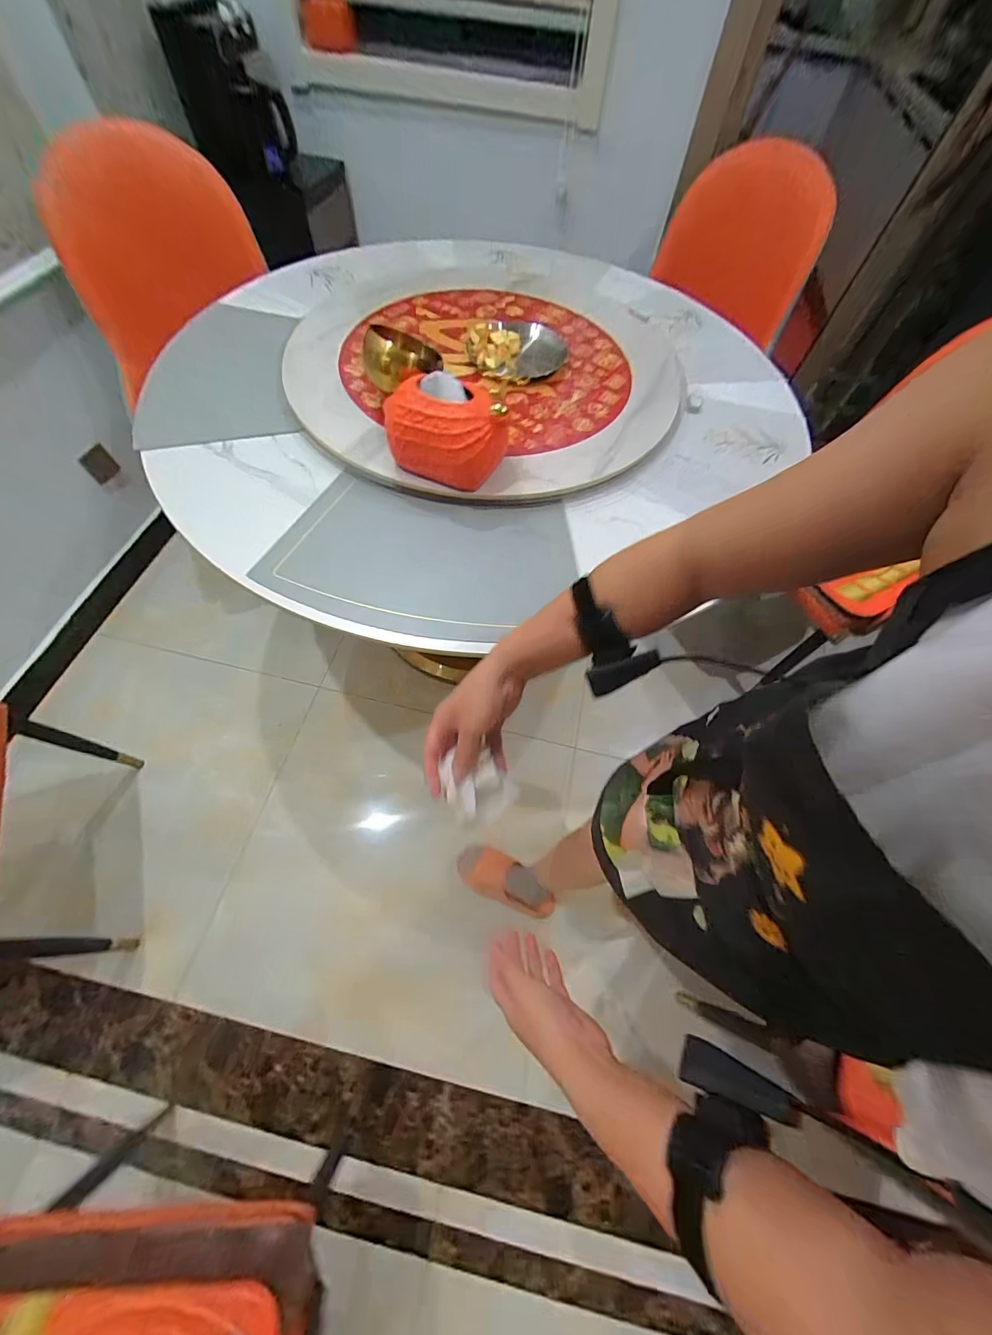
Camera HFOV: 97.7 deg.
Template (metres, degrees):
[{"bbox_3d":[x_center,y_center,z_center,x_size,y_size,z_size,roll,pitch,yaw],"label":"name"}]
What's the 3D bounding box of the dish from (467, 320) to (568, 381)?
[{"bbox_3d":[0.043,-0.657,0.883,0.195,0.032,0.223,5,62,-1],"label":"dish"}]

